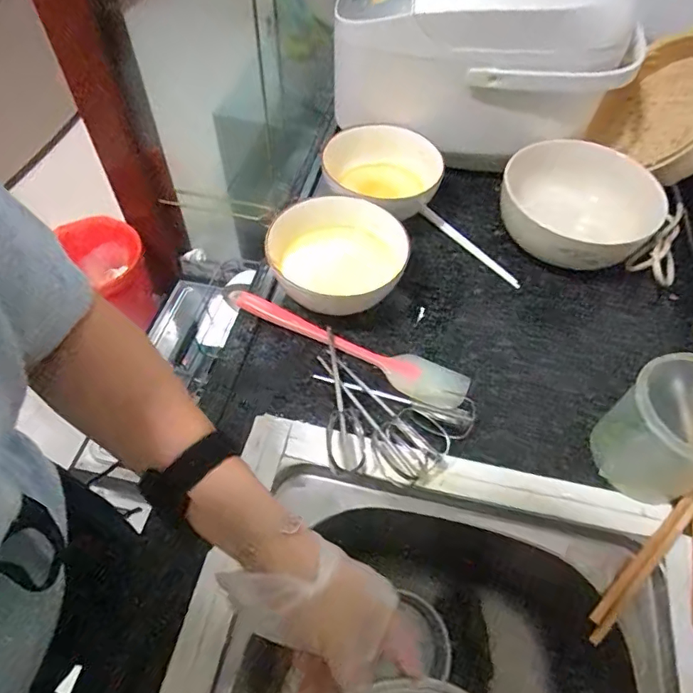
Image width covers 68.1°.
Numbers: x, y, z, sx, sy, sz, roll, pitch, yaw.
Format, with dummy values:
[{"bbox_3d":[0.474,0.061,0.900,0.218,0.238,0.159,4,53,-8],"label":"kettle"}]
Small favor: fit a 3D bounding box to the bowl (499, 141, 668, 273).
[{"bbox_3d":[0.281,-0.168,0.640,0.179,0.086,0.177,0,57,0],"label":"bowl"}]

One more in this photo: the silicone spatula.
[{"bbox_3d":[0.000,-0.005,0.549,0.266,0.022,0.052,24,60,14],"label":"silicone spatula"}]

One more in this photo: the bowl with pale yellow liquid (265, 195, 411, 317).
[{"bbox_3d":[-0.018,-0.096,0.579,0.150,0.074,0.130,20,59,12],"label":"bowl with pale yellow liquid"}]

